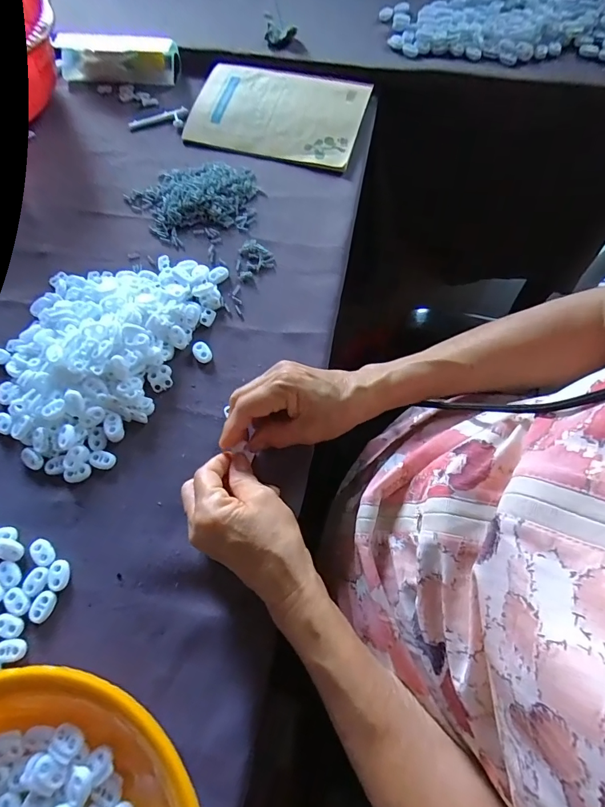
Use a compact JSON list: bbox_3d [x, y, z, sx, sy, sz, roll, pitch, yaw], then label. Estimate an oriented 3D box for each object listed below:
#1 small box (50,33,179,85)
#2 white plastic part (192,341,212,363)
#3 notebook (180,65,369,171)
[{"bbox_3d":[-0.241,-0.447,0.524,0.159,0.035,0.036,5,68,4],"label":"small box"},{"bbox_3d":[-0.095,-0.048,0.385,0.015,0.004,0.023,-34,71,-11],"label":"white plastic part"},{"bbox_3d":[-0.033,-0.358,0.494,0.209,0.014,0.141,17,70,9],"label":"notebook"}]

